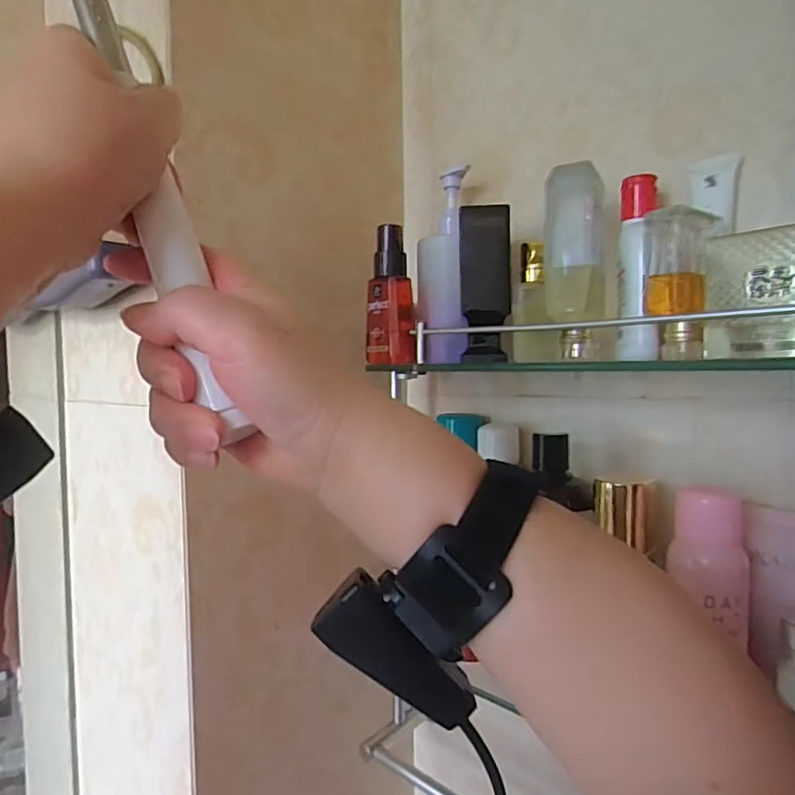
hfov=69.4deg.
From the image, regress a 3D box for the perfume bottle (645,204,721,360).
[{"bbox_3d":[0.173,-0.070,0.355,0.034,0.089,0.031,0,3,29],"label":"perfume bottle"}]

